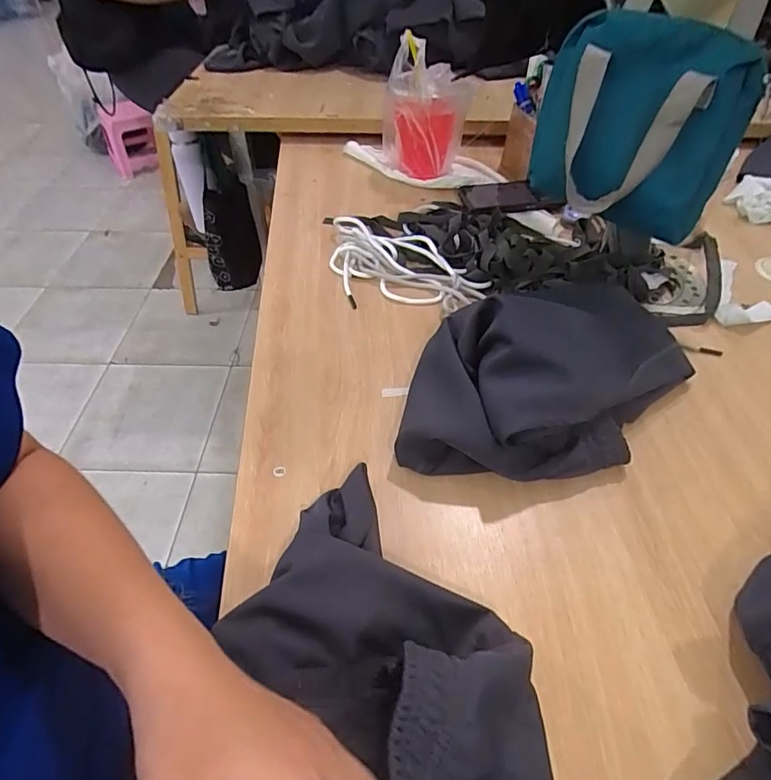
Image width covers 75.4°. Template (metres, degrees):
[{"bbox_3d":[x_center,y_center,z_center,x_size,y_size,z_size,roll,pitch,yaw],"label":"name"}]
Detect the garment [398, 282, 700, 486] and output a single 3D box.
[{"bbox_3d":[0.157,-0.025,0.491,0.334,0.098,0.210,-25,54,-19],"label":"garment"}]

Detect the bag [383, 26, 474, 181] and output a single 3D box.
[{"bbox_3d":[0.061,-0.449,0.804,0.138,0.179,0.122,3,50,3],"label":"bag"}]

